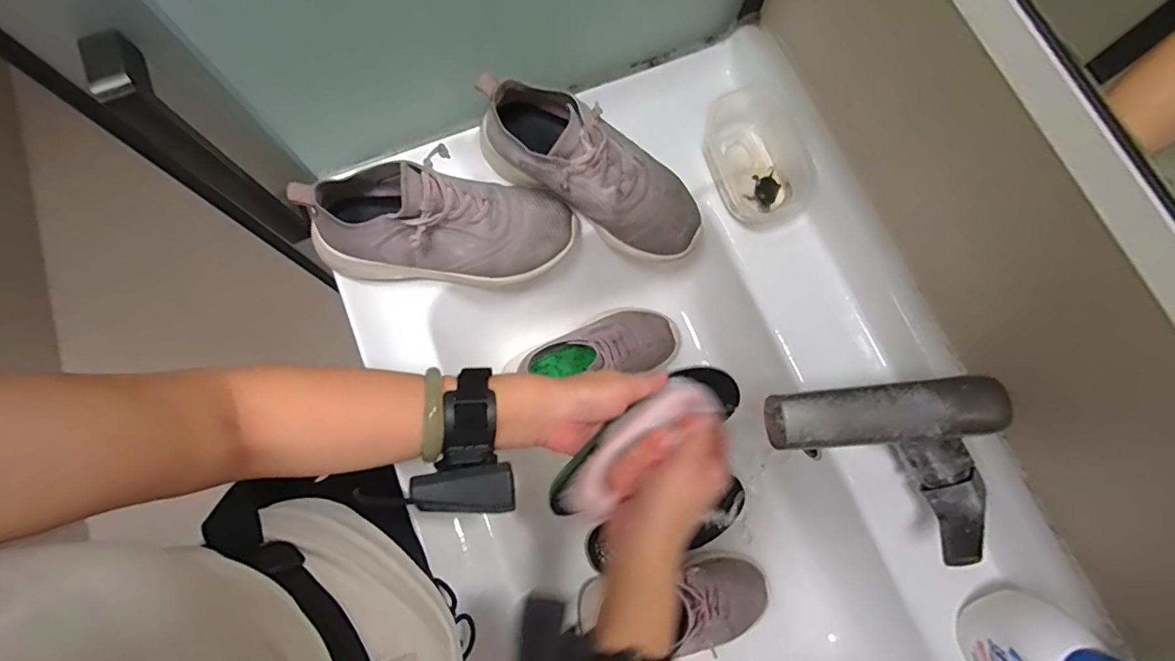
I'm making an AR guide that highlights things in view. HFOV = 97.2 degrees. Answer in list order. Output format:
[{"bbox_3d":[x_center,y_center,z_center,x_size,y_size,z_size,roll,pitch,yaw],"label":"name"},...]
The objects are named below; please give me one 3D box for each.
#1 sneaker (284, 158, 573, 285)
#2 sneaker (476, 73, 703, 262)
[{"bbox_3d":[-0.121,-0.092,0.453,0.225,0.107,0.083,1,76,-14],"label":"sneaker"},{"bbox_3d":[0.007,-0.146,0.475,0.224,0.087,0.083,33,77,-7],"label":"sneaker"}]

